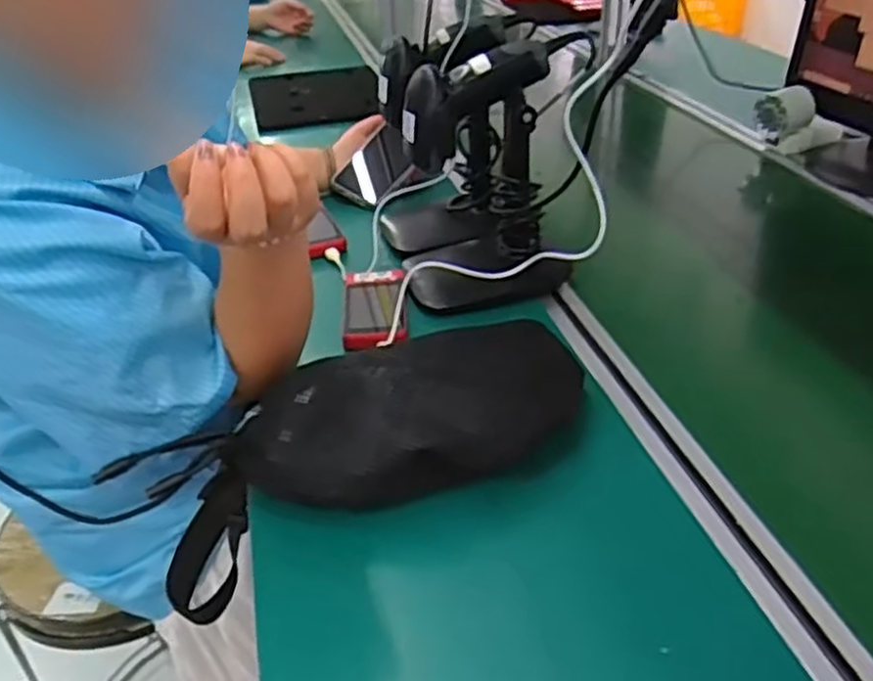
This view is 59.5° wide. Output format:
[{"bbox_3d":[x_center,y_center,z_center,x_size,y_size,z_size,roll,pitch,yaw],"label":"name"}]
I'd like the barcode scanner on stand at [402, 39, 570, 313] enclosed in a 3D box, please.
[{"bbox_3d":[0.042,-0.151,0.738,0.147,0.235,0.073,-12,34,-12],"label":"barcode scanner on stand"}]

